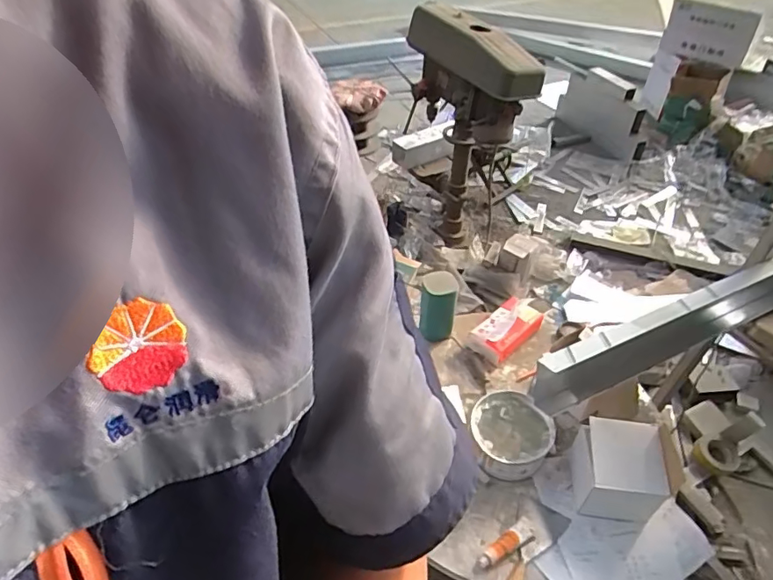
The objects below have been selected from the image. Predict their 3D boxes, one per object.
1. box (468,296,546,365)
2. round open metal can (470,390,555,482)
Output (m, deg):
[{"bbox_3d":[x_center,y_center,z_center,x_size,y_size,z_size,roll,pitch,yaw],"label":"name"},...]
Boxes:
[{"bbox_3d":[0.281,0.087,1.235,0.181,0.057,0.096,-34,54,-30],"label":"box"},{"bbox_3d":[0.239,0.285,1.026,0.148,0.095,0.153,0,44,0],"label":"round open metal can"}]

